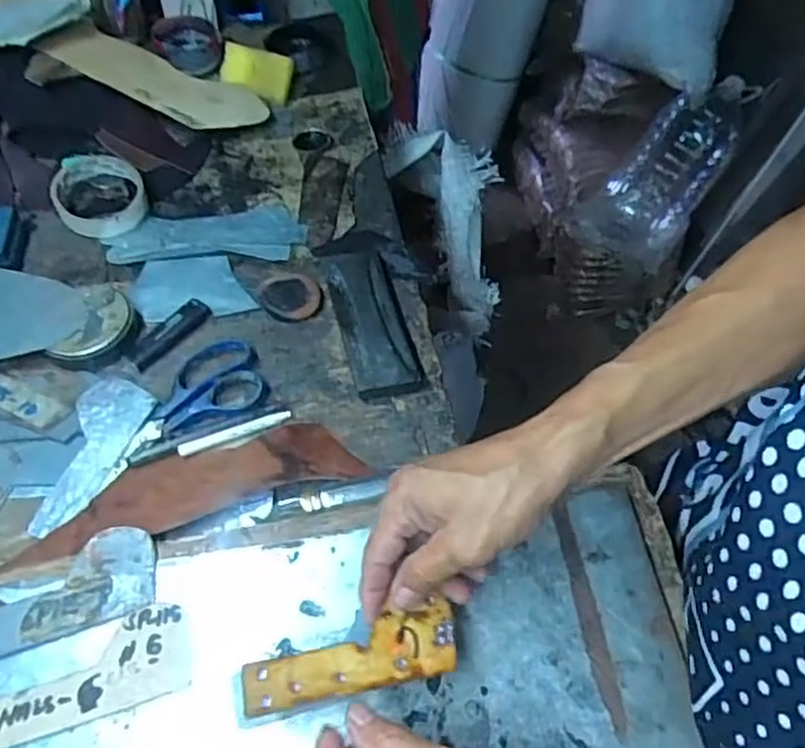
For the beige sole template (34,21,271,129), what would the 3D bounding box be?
[{"bbox_3d":[-0.287,-0.333,0.764,0.263,0.020,0.103,26,46,6],"label":"beige sole template"}]

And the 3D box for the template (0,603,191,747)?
[{"bbox_3d":[-0.190,0.180,0.406,0.121,0.004,0.051,-17,56,-11],"label":"template"}]

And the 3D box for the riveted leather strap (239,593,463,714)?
[{"bbox_3d":[-0.028,0.159,0.378,0.118,0.012,0.034,-12,55,-12],"label":"riveted leather strap"}]

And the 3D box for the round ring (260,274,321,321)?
[{"bbox_3d":[-0.100,-0.069,0.602,0.051,0.009,0.054,0,54,0],"label":"round ring"}]

